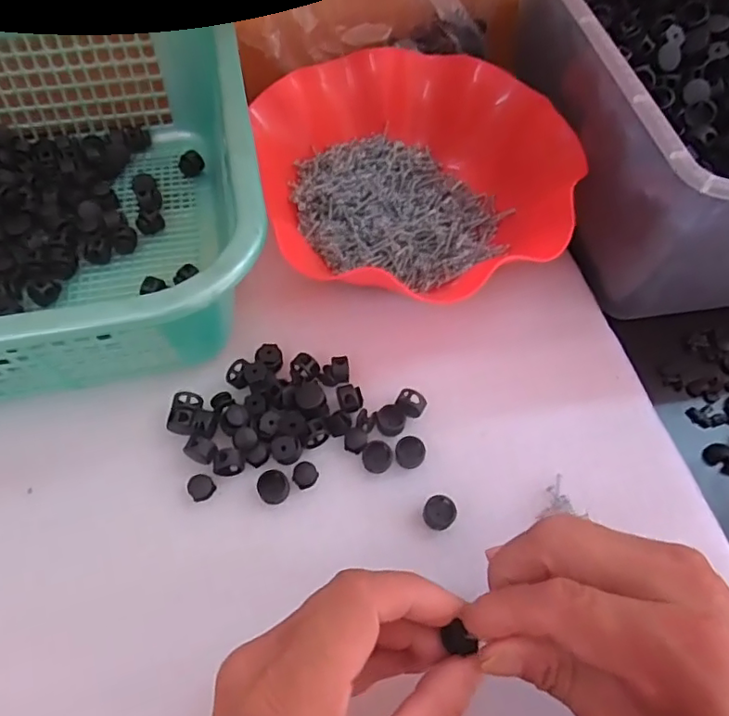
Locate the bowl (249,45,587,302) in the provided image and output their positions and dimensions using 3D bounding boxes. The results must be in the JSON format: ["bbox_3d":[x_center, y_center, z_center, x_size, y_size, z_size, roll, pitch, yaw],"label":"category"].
[{"bbox_3d":[0.031,-0.134,0.390,0.196,0.063,0.203,1,59,-2],"label":"bowl"}]

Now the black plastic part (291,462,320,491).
[{"bbox_3d":[-0.033,0.065,0.311,0.013,0.005,0.014,1,59,-2],"label":"black plastic part"}]

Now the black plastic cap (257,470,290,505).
[{"bbox_3d":[-0.050,0.071,0.306,0.017,0.005,0.018,1,59,-2],"label":"black plastic cap"}]

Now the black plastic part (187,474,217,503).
[{"bbox_3d":[-0.090,0.071,0.305,0.014,0.008,0.013,1,59,-2],"label":"black plastic part"}]

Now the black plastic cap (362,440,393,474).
[{"bbox_3d":[0.007,0.057,0.317,0.017,0.007,0.017,1,59,-2],"label":"black plastic cap"}]

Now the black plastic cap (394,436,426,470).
[{"bbox_3d":[0.026,0.055,0.318,0.017,0.010,0.017,1,59,-2],"label":"black plastic cap"}]

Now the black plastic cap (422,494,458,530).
[{"bbox_3d":[0.041,0.084,0.301,0.018,0.010,0.017,1,59,-2],"label":"black plastic cap"}]

